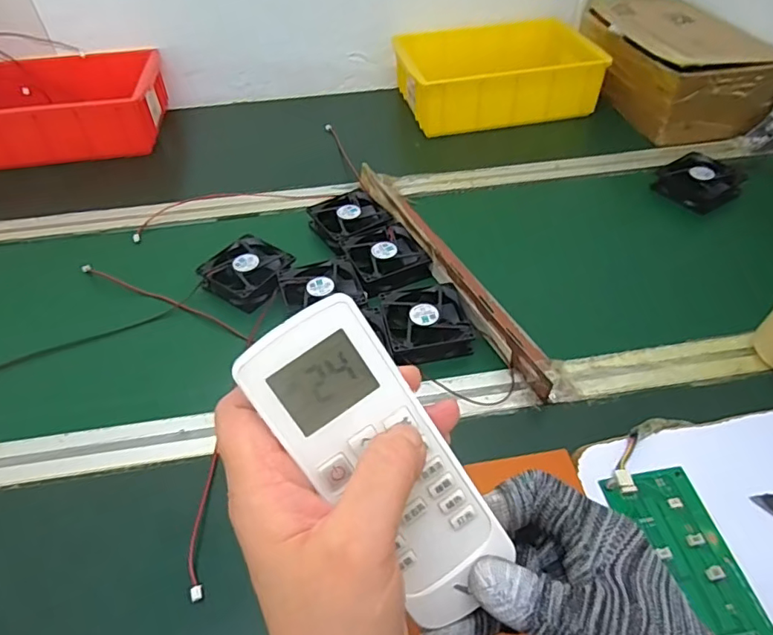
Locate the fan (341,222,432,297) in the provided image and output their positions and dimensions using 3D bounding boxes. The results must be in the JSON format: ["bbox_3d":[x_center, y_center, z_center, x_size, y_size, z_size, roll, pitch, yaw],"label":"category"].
[{"bbox_3d":[-0.001,-0.066,0.595,0.080,0.027,0.085,-18,48,-13],"label":"fan"}]

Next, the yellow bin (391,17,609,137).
[{"bbox_3d":[0.176,-0.384,0.837,0.297,0.088,0.175,-9,47,-5],"label":"yellow bin"}]

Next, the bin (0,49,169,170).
[{"bbox_3d":[-0.495,-0.321,0.804,0.294,0.084,0.192,-9,47,-4],"label":"bin"}]

